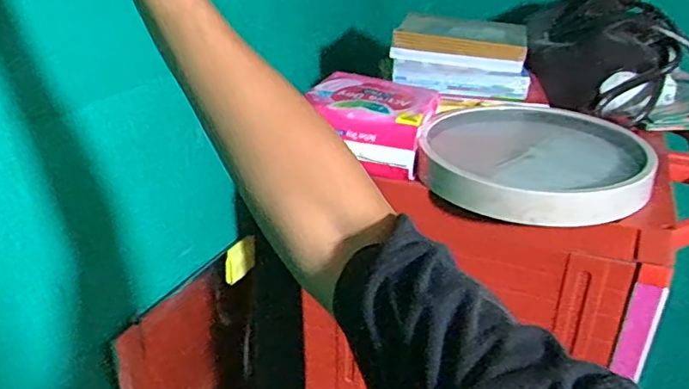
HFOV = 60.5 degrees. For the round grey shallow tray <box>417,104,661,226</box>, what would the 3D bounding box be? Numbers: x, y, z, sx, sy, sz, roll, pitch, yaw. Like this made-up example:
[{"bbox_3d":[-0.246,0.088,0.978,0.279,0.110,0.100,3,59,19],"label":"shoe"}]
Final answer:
[{"bbox_3d":[0.246,-0.060,0.772,0.275,0.059,0.275,3,35,-2],"label":"round grey shallow tray"}]

